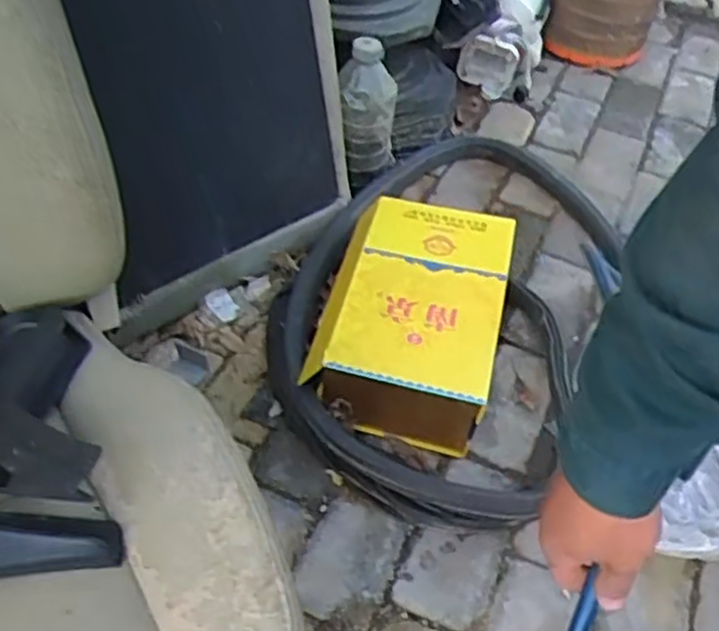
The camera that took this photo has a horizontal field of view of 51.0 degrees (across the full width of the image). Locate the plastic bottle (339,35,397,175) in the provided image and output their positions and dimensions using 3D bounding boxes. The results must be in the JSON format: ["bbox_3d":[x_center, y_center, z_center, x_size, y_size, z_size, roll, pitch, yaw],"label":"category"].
[{"bbox_3d":[0.013,-0.300,1.092,0.079,0.186,0.077,7,48,0],"label":"plastic bottle"}]

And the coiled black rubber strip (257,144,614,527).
[{"bbox_3d":[0.124,-0.054,1.054,0.392,0.077,0.719,20,49,12],"label":"coiled black rubber strip"}]

